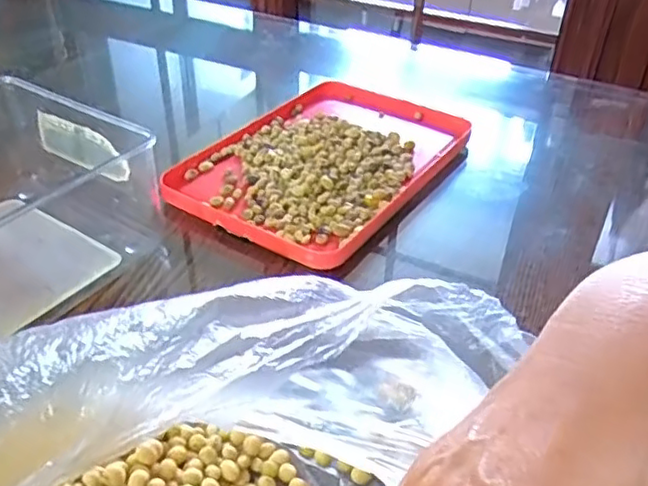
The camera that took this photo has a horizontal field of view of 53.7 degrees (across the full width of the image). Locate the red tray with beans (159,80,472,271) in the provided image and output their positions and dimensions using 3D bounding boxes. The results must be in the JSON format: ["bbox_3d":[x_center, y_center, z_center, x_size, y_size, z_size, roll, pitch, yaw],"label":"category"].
[{"bbox_3d":[0.002,-0.060,0.441,0.138,0.013,0.202,22,41,24],"label":"red tray with beans"}]

